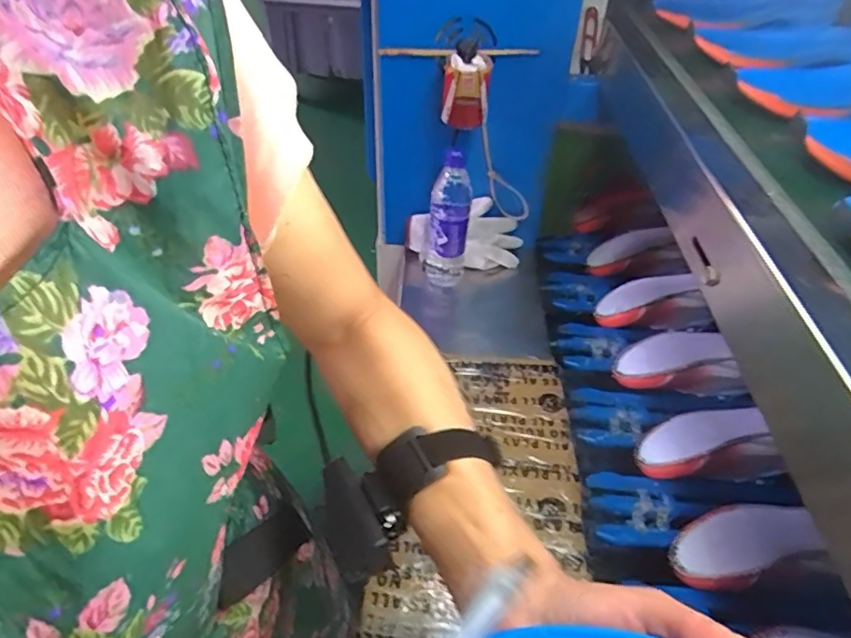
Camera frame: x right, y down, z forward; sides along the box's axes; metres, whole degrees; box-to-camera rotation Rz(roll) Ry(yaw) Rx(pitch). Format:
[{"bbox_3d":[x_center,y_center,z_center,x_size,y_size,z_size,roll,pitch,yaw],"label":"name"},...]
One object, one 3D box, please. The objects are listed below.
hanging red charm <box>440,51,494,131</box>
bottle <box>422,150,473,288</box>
[{"bbox_3d":[0.058,-0.324,0.823,0.061,0.092,0.055,10,43,7],"label":"hanging red charm"},{"bbox_3d":[0.035,-0.147,0.909,0.066,0.239,0.055,5,43,1],"label":"bottle"}]

